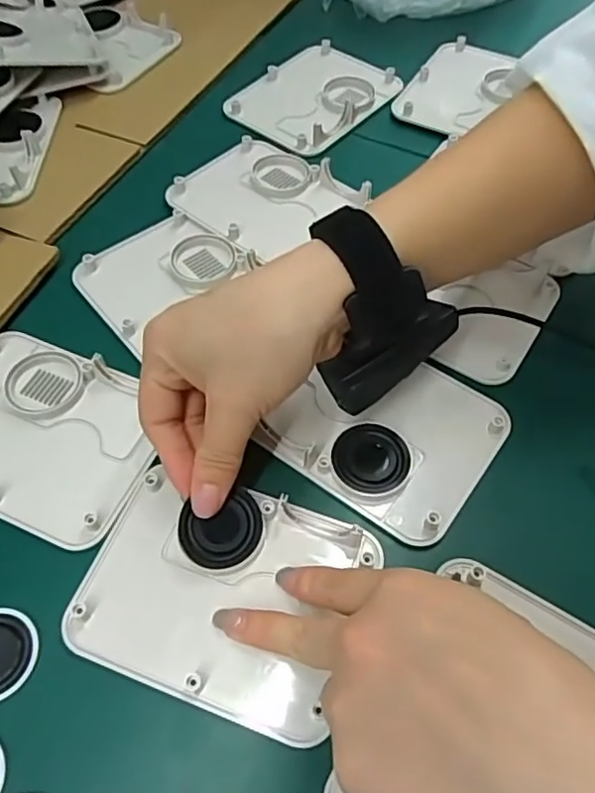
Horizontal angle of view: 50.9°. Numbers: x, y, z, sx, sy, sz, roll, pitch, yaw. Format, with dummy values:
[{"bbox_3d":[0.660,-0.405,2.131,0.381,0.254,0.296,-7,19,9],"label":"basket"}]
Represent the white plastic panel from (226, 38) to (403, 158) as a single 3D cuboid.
[{"bbox_3d":[0.014,-0.240,0.491,0.093,0.011,0.120,37,63,19],"label":"white plastic panel"}]

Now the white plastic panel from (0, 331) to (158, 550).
[{"bbox_3d":[-0.134,0.017,0.327,0.121,0.008,0.095,21,59,11],"label":"white plastic panel"}]

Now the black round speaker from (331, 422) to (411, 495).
[{"bbox_3d":[0.037,0.032,0.319,0.038,0.010,0.038,1,57,-2],"label":"black round speaker"}]

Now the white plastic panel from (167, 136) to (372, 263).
[{"bbox_3d":[-0.023,-0.139,0.423,0.098,0.013,0.102,-38,66,-23],"label":"white plastic panel"}]

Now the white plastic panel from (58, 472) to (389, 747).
[{"bbox_3d":[-0.033,0.087,0.284,0.118,0.007,0.095,18,58,9],"label":"white plastic panel"}]

